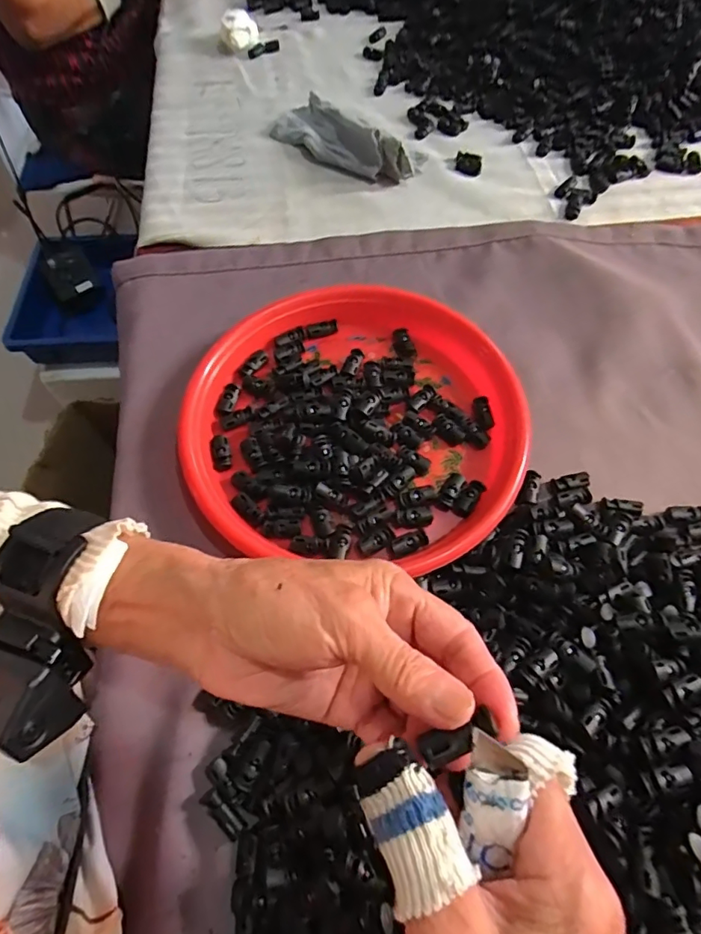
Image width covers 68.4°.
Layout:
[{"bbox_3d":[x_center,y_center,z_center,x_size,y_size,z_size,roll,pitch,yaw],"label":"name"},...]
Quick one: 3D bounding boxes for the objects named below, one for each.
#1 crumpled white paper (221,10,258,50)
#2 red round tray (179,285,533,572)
[{"bbox_3d":[-0.143,-0.568,0.675,0.041,0.039,0.030,-5,63,-2],"label":"crumpled white paper"},{"bbox_3d":[0.005,-0.041,0.401,0.253,0.032,0.229,5,63,3],"label":"red round tray"}]

